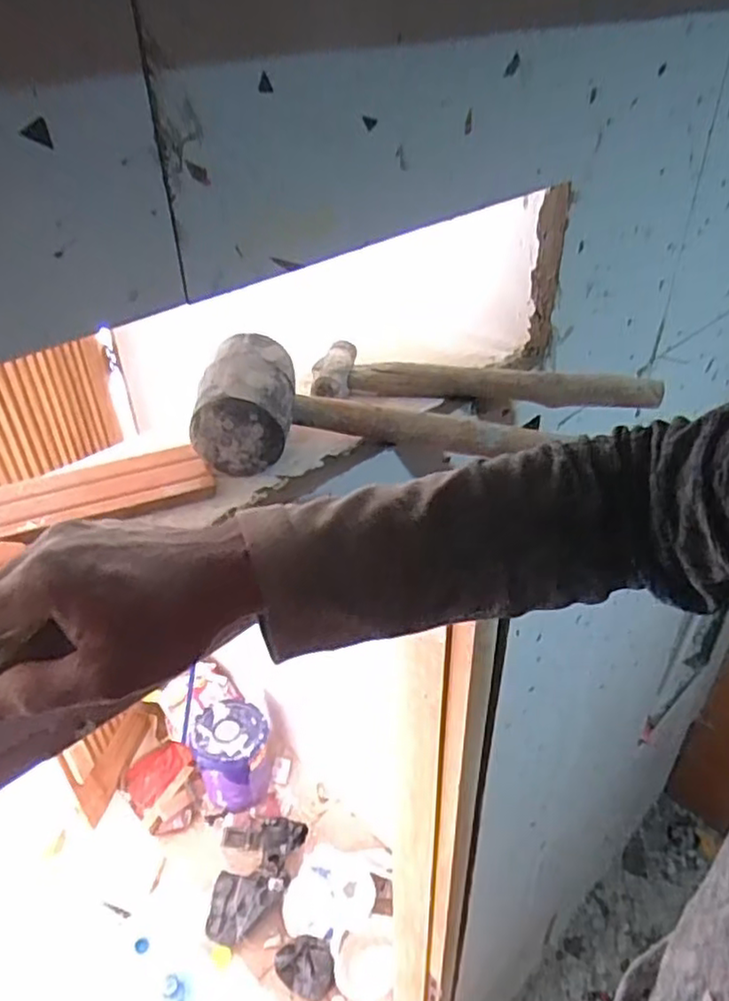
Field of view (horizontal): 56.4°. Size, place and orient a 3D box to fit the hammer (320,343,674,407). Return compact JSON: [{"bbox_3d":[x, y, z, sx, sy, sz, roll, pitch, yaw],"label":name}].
[{"bbox_3d":[0.099,-0.107,0.575,0.276,0.034,0.074,-2,36,0],"label":"hammer"}]

